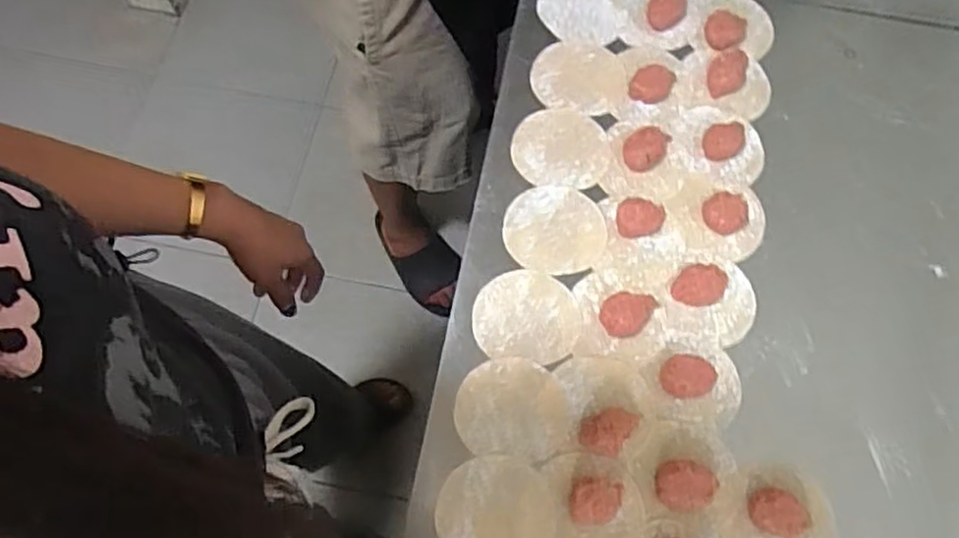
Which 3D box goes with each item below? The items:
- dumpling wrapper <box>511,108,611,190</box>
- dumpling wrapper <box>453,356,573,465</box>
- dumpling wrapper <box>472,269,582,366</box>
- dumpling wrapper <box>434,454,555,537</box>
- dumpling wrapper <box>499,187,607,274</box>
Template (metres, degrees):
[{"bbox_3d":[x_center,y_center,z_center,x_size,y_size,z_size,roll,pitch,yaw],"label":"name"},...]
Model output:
[{"bbox_3d":[0.072,-0.107,0.600,0.083,0.004,0.076,1,73,-3],"label":"dumpling wrapper"},{"bbox_3d":[0.026,0.106,0.518,0.085,0.004,0.075,7,69,3],"label":"dumpling wrapper"},{"bbox_3d":[0.039,0.037,0.546,0.084,0.004,0.073,7,72,0],"label":"dumpling wrapper"},{"bbox_3d":[0.012,0.174,0.492,0.082,0.004,0.073,5,69,2],"label":"dumpling wrapper"},{"bbox_3d":[0.064,-0.034,0.573,0.085,0.005,0.078,0,69,0],"label":"dumpling wrapper"}]

